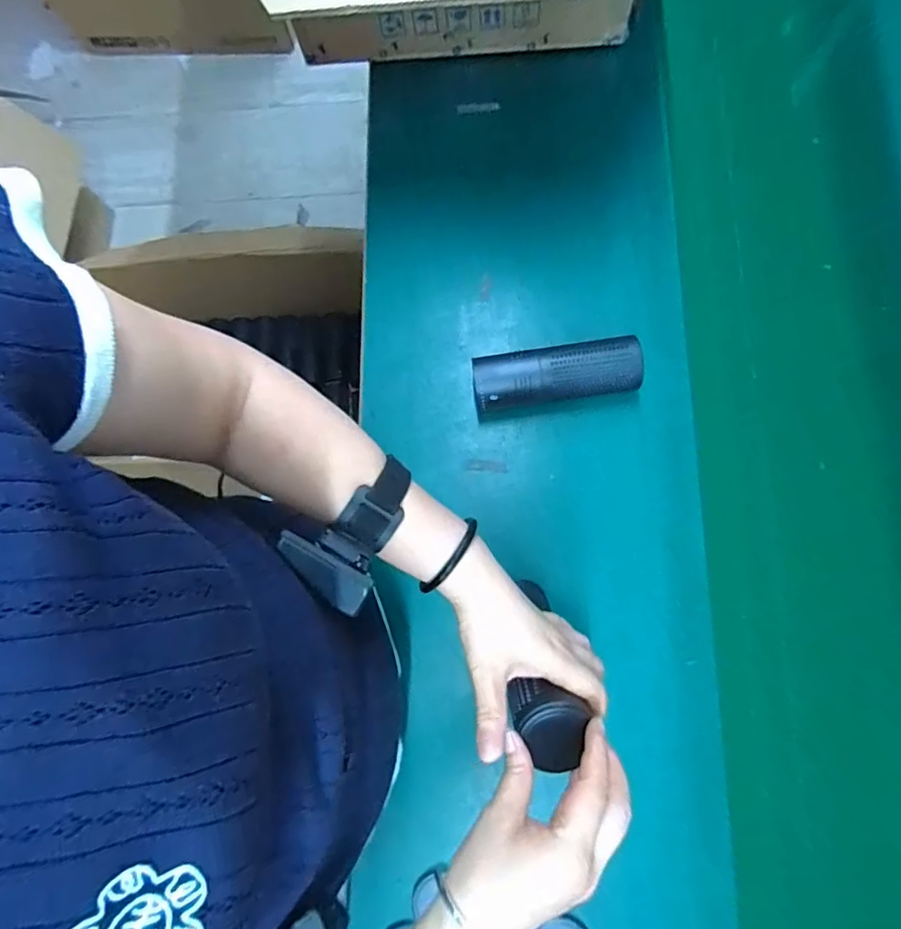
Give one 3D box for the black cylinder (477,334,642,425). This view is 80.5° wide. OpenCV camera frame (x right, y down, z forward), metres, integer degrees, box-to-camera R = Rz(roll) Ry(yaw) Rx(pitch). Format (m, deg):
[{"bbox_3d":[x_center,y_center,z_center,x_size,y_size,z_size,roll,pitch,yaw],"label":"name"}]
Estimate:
[{"bbox_3d":[0.105,-0.088,0.536,0.163,0.054,0.053,-10,79,1],"label":"black cylinder"}]

